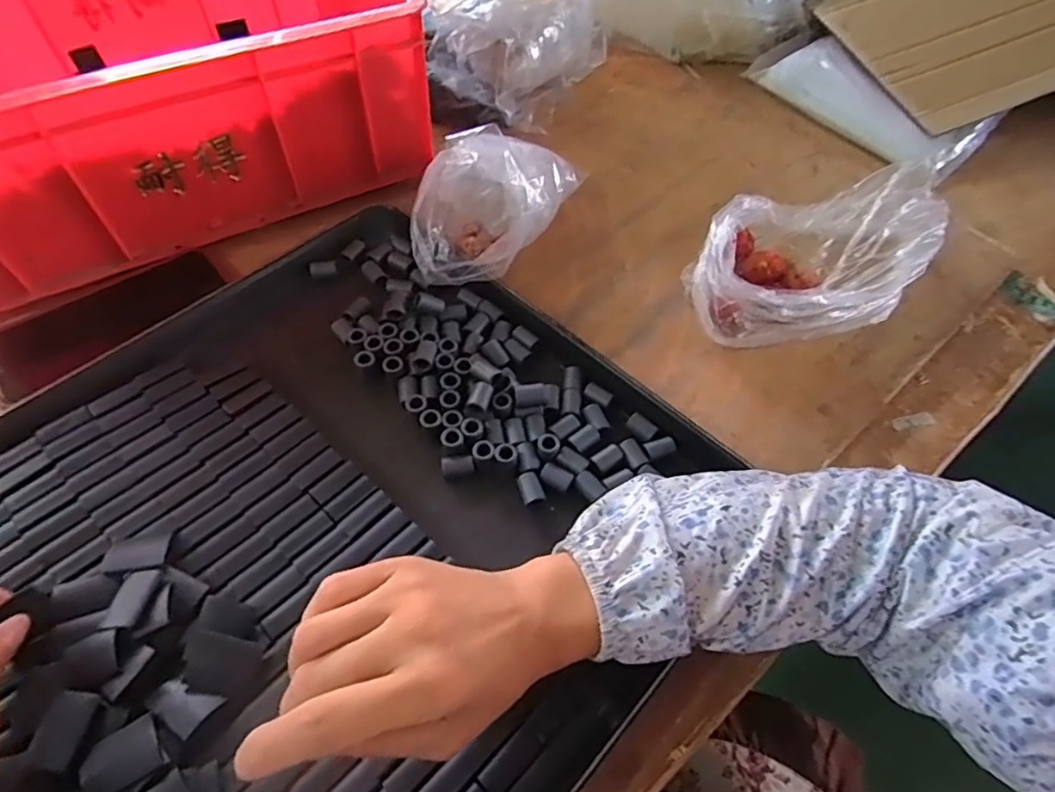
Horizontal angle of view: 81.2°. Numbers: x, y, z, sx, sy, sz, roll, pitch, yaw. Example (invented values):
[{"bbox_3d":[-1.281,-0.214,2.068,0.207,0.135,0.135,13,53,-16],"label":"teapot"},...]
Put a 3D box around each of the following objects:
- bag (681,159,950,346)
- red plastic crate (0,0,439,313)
[{"bbox_3d":[0.235,-0.114,0.492,0.242,0.061,0.121,-25,60,-18],"label":"bag"},{"bbox_3d":[-0.320,-0.269,0.514,0.411,0.146,0.293,-23,60,-17],"label":"red plastic crate"}]

